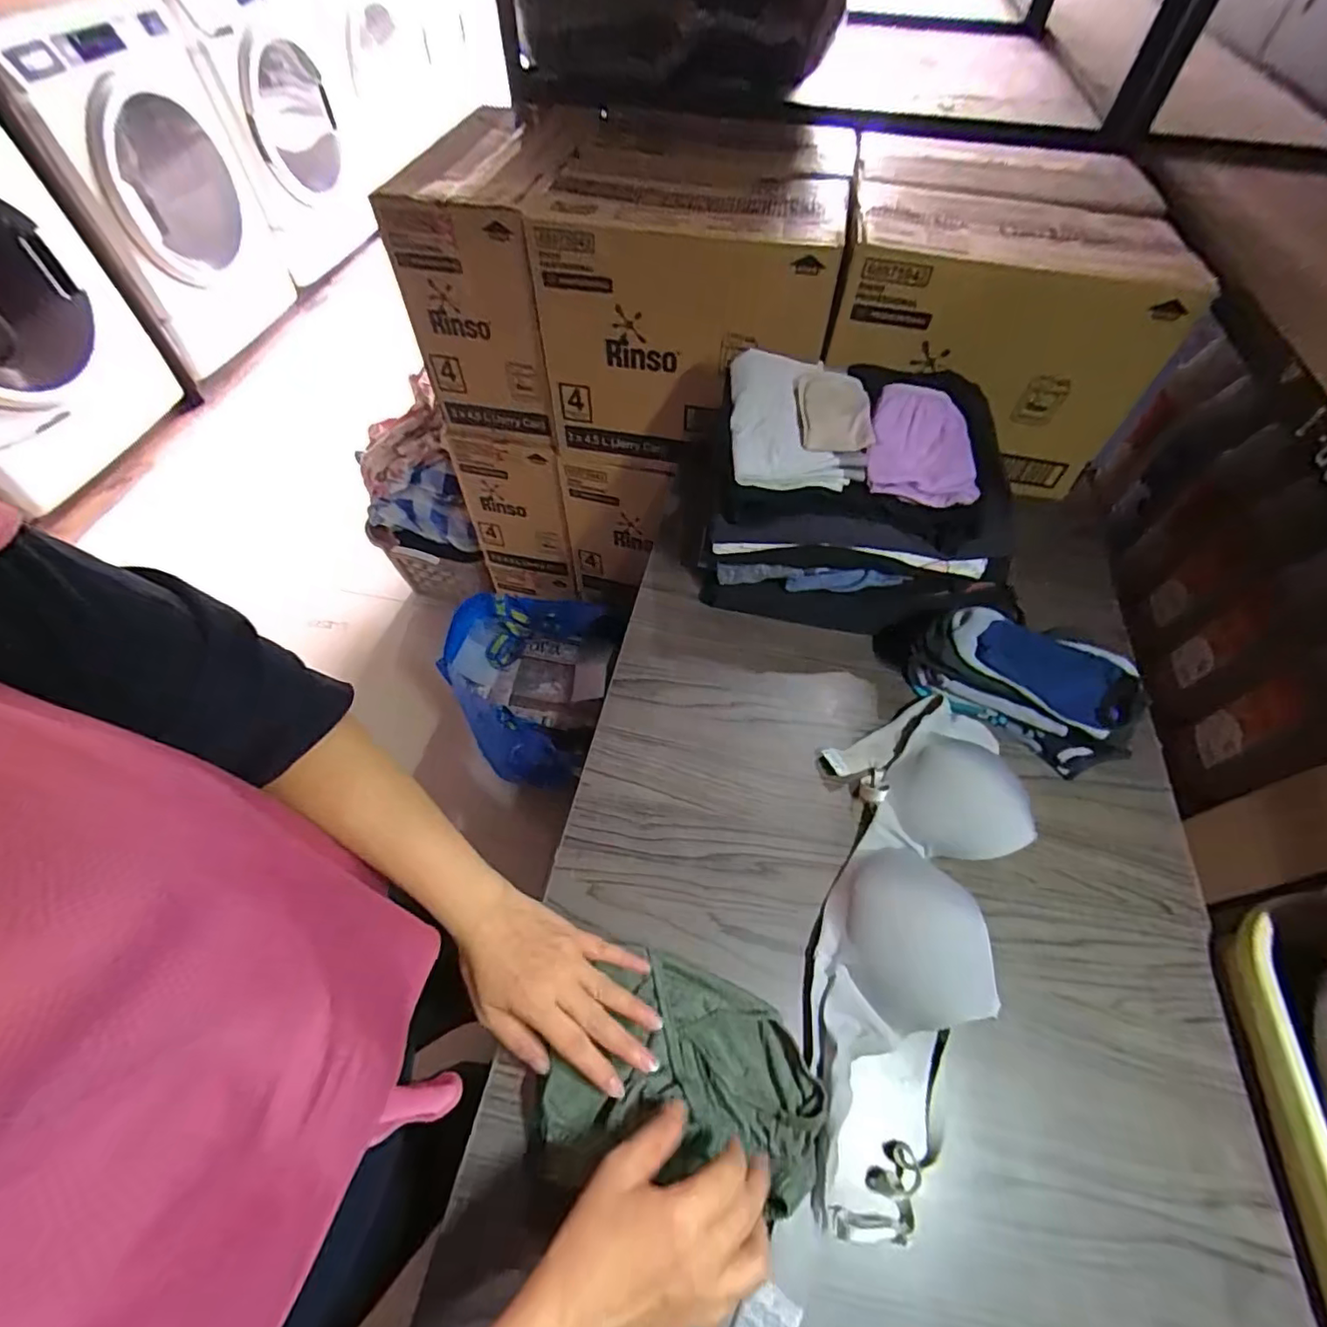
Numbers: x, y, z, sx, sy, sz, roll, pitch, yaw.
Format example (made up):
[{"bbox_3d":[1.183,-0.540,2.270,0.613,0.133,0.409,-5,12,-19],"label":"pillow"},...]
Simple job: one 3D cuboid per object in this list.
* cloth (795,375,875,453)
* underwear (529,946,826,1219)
[{"bbox_3d":[0.184,-0.279,0.641,0.070,0.025,0.120,1,56,0],"label":"cloth"},{"bbox_3d":[0.016,0.306,0.447,0.202,0.036,0.145,8,56,4],"label":"underwear"}]

